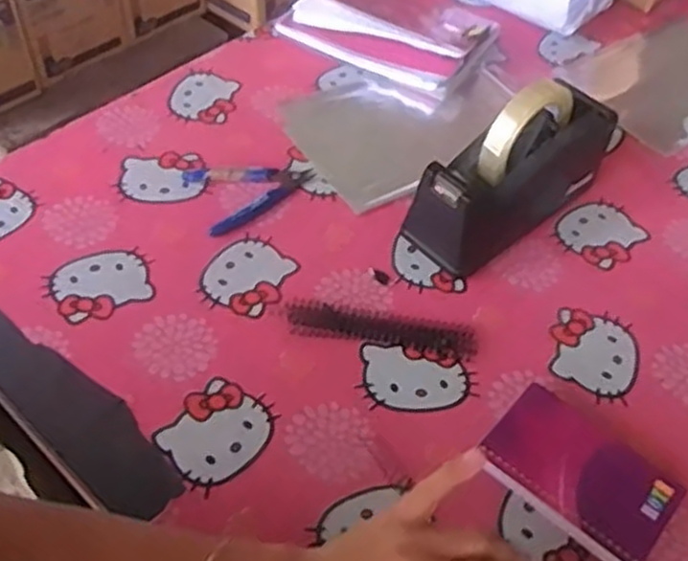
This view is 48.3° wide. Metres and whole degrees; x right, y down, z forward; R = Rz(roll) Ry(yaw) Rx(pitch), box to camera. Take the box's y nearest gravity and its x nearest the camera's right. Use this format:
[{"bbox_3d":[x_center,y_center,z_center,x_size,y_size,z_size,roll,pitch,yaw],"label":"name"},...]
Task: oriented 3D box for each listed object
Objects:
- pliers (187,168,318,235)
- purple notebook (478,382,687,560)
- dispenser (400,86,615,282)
[{"bbox_3d":[-0.083,-0.090,0.729,0.116,0.009,0.087,-17,54,-17],"label":"pliers"},{"bbox_3d":[0.167,0.140,0.549,0.127,0.029,0.075,35,56,23],"label":"purple notebook"},{"bbox_3d":[0.155,-0.101,0.684,0.189,0.127,0.077,-33,60,-27],"label":"dispenser"}]

